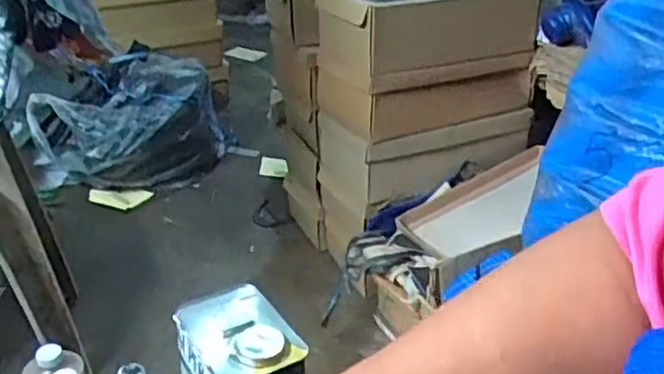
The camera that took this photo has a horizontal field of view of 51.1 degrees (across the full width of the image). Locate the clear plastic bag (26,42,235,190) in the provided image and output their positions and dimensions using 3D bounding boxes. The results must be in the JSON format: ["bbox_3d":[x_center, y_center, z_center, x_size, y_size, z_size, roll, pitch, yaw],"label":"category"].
[{"bbox_3d":[-0.445,-0.141,1.544,0.343,0.237,0.290,7,30,11],"label":"clear plastic bag"}]

